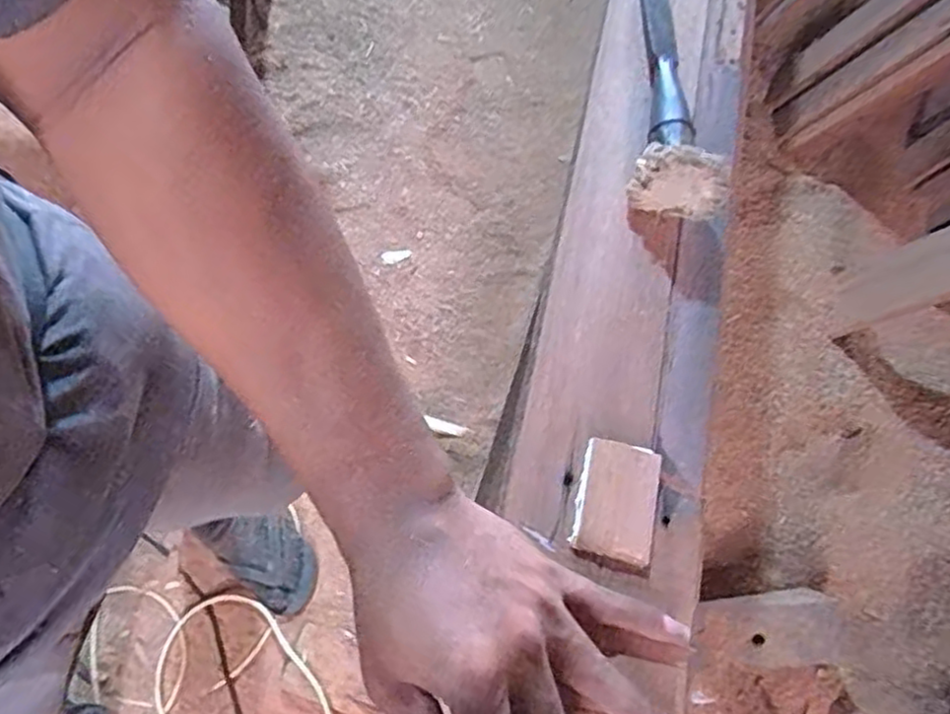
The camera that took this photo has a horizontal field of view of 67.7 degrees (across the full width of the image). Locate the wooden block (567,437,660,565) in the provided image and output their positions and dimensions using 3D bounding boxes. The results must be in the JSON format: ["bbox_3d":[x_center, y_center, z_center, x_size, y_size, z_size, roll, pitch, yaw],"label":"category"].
[{"bbox_3d":[0.077,0.078,0.386,0.043,0.007,0.062,14,72,-1],"label":"wooden block"}]

